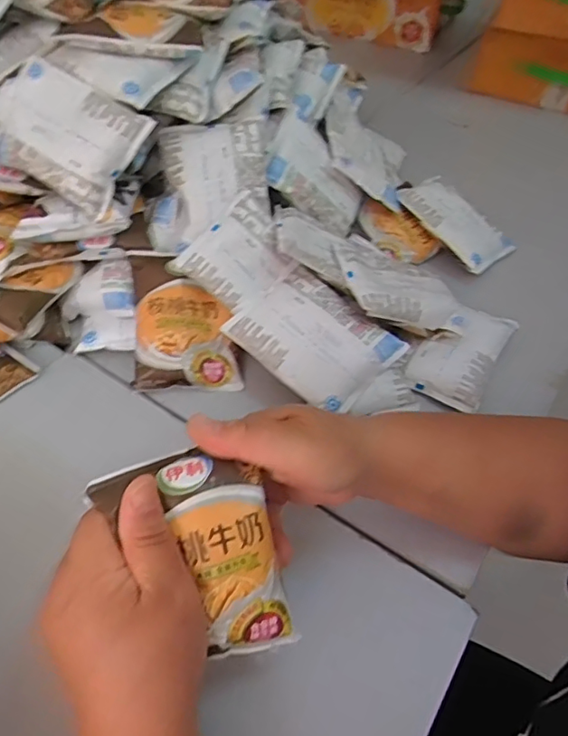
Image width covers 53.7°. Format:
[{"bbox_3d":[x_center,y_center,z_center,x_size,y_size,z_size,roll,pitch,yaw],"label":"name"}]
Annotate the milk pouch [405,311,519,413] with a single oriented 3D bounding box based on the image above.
[{"bbox_3d":[0.166,-0.019,0.519,0.067,0.025,0.122,27,53,19],"label":"milk pouch"}]

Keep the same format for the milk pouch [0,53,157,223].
[{"bbox_3d":[-0.186,-0.196,0.469,0.126,0.024,0.092,33,92,10],"label":"milk pouch"}]

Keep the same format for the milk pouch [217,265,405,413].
[{"bbox_3d":[0.025,-0.026,0.482,0.127,0.017,0.091,38,78,14],"label":"milk pouch"}]

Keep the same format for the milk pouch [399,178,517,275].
[{"bbox_3d":[0.194,-0.164,0.629,0.076,0.019,0.125,-39,79,-21],"label":"milk pouch"}]

